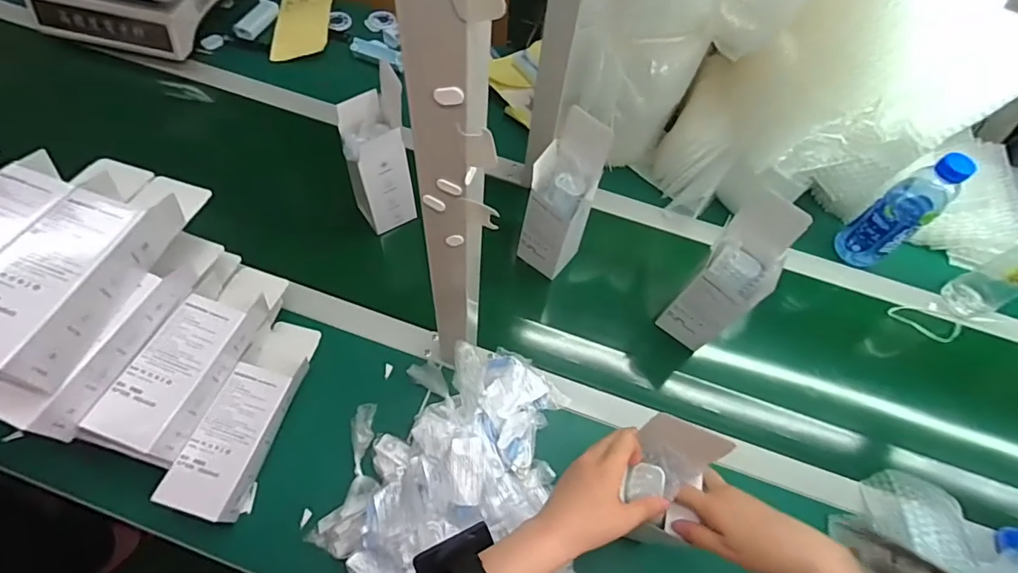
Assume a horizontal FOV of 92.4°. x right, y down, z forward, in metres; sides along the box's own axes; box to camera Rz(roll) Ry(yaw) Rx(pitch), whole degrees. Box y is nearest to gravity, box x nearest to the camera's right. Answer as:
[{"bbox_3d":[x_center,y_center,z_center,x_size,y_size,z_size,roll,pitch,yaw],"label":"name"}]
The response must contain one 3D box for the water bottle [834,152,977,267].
[{"bbox_3d":[0.585,-0.109,0.730,0.064,0.207,0.071,-30,67,-16],"label":"water bottle"}]

